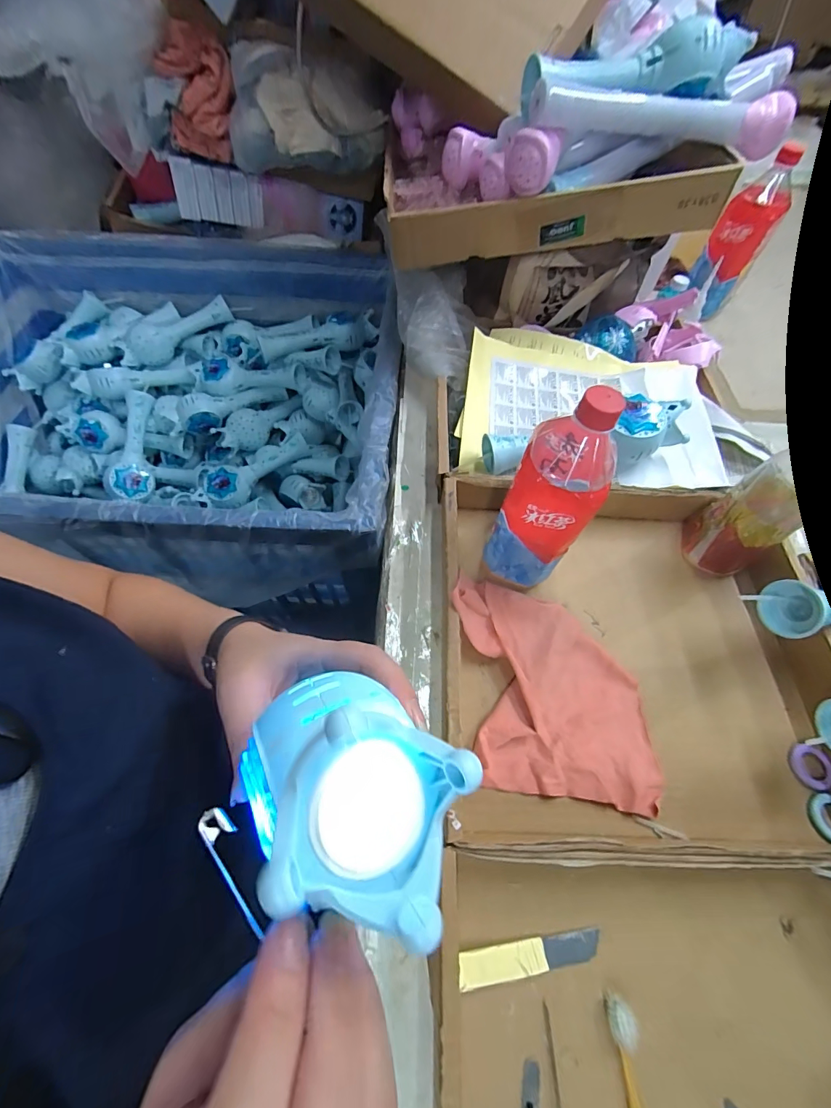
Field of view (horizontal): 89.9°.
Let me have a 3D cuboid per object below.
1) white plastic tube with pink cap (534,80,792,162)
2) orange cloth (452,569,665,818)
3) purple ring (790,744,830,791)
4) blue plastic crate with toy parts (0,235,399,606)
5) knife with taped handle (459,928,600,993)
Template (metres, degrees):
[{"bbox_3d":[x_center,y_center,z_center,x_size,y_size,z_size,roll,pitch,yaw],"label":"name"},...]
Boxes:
[{"bbox_3d":[0.266,-0.477,0.457,0.307,0.049,0.042,-9,61,-8],"label":"white plastic tube with pink cap"},{"bbox_3d":[0.127,0.118,0.385,0.192,0.051,0.185,9,61,2],"label":"orange cloth"},{"bbox_3d":[0.366,0.196,0.382,0.031,0.012,0.036,5,61,0],"label":"purple ring"},{"bbox_3d":[-0.437,-0.242,0.726,0.799,0.278,0.621,2,60,-1],"label":"blue plastic crate with toy parts"},{"bbox_3d":[0.085,0.298,0.306,0.107,0.007,0.021,-6,62,-7],"label":"knife with taped handle"}]

